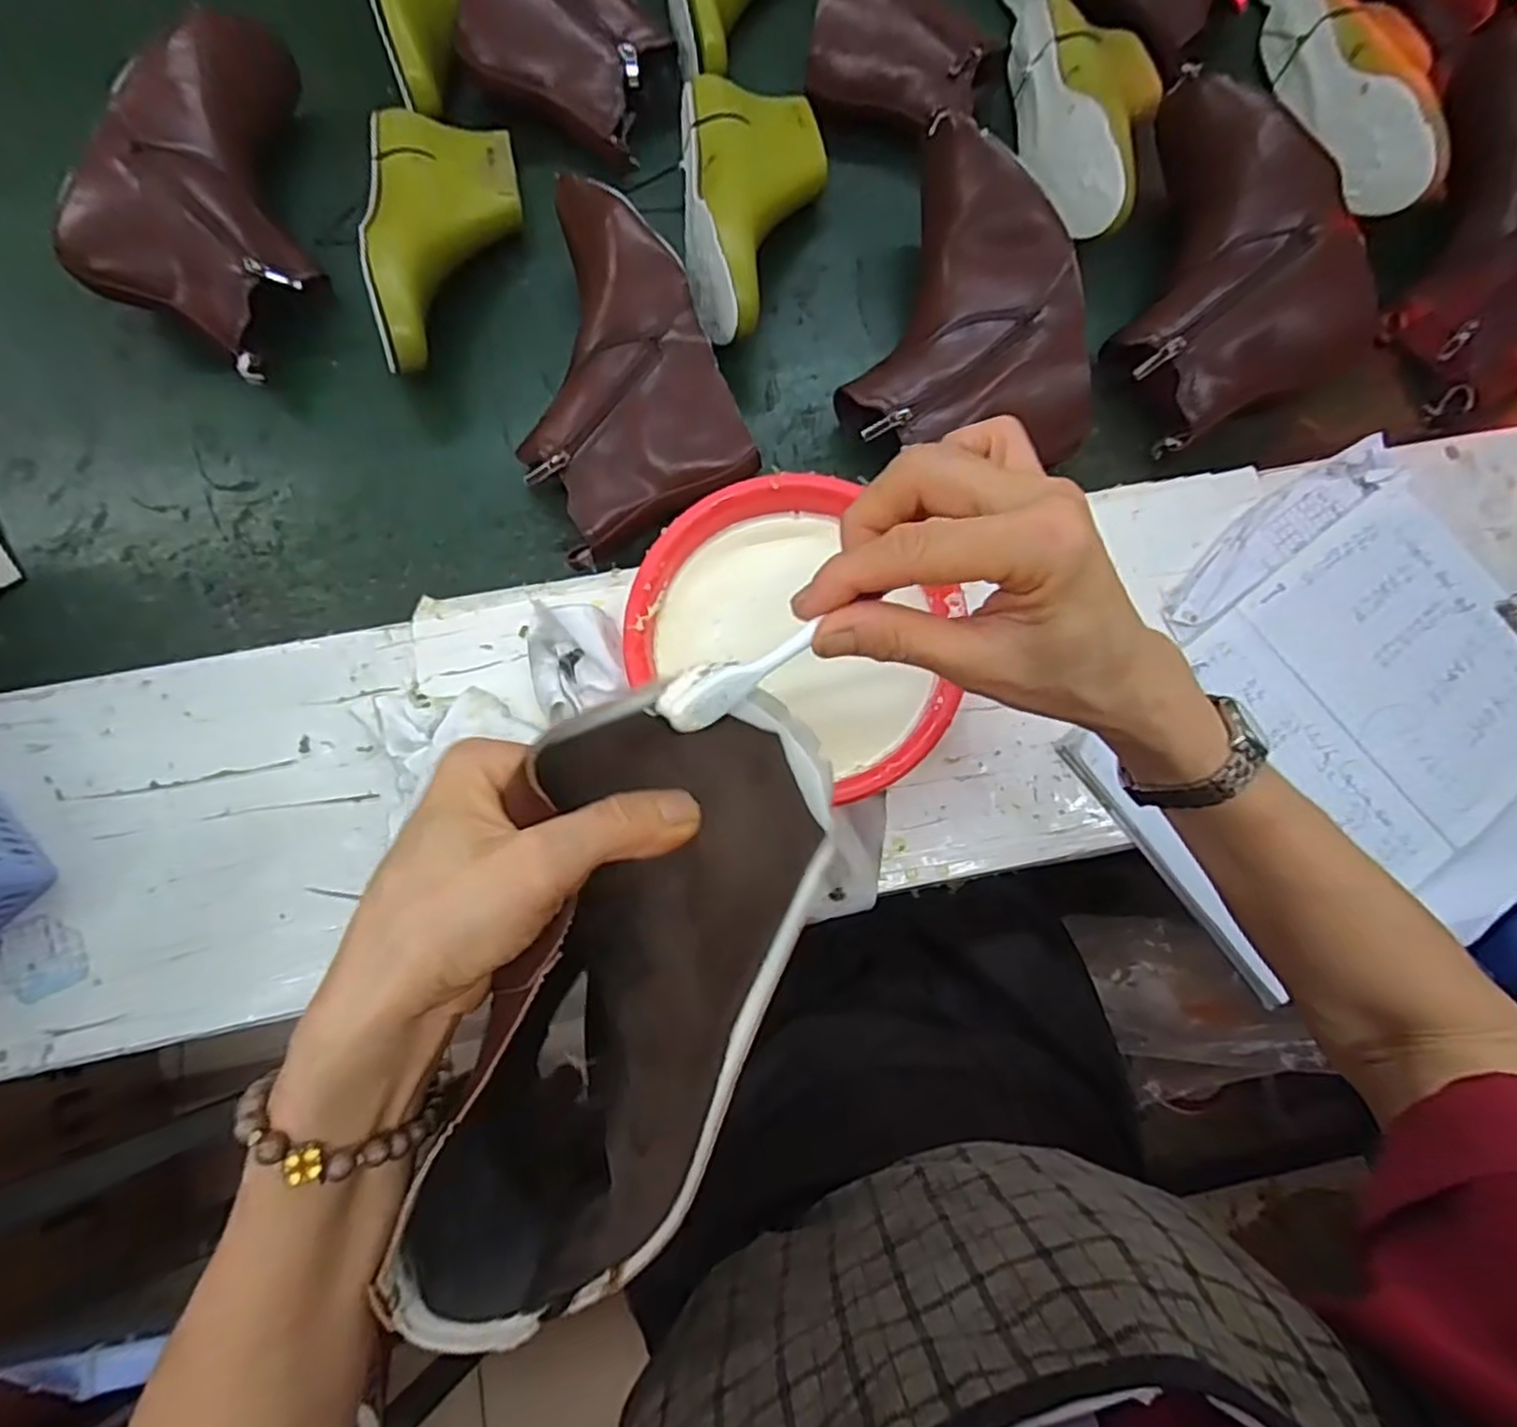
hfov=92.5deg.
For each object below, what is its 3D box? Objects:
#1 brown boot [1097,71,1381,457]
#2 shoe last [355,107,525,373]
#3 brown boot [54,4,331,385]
[{"bbox_3d":[0.317,-0.334,0.520,0.156,0.072,0.238,-25,78,-6],"label":"brown boot"},{"bbox_3d":[-0.236,-0.355,0.551,0.106,0.082,0.230,-8,77,-2],"label":"shoe last"},{"bbox_3d":[-0.397,-0.400,0.555,0.154,0.089,0.273,19,77,4],"label":"brown boot"}]

